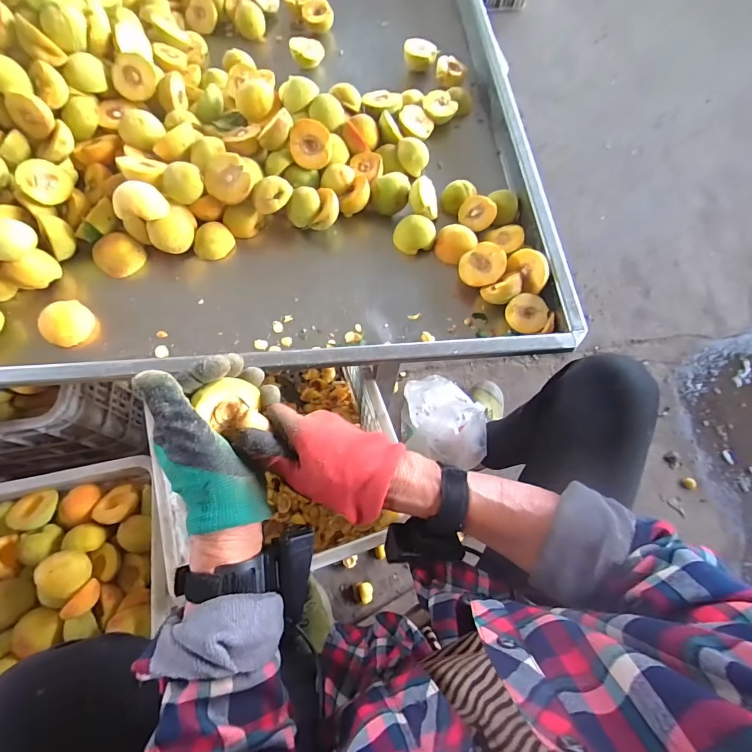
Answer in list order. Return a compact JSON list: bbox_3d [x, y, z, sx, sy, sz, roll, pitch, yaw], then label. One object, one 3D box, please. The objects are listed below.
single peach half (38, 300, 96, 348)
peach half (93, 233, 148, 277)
[{"bbox_3d":[-0.413,-0.070,0.523,0.048,0.040,0.059,35,70,12],"label":"single peach half"},{"bbox_3d":[-0.374,-0.179,0.563,0.062,0.038,0.058,1,67,-2],"label":"peach half"}]

